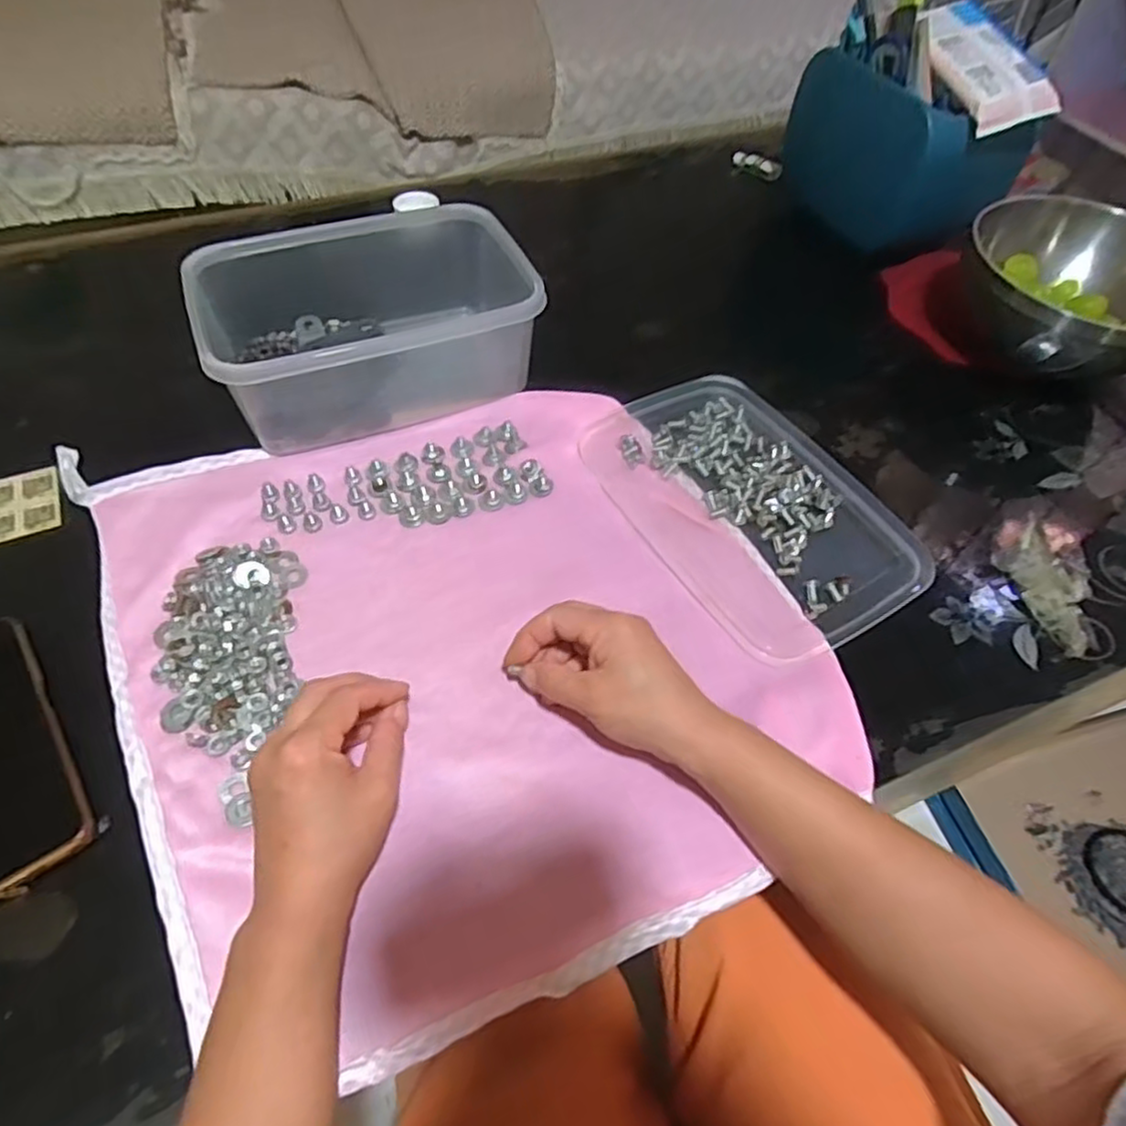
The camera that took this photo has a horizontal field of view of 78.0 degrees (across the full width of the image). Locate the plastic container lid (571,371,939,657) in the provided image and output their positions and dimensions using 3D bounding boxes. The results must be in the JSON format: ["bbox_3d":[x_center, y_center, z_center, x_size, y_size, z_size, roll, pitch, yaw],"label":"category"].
[{"bbox_3d":[0.136,-0.046,0.513,0.163,0.018,0.242,-27,60,-21],"label":"plastic container lid"}]

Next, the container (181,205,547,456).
[{"bbox_3d":[-0.158,-0.198,0.559,0.236,0.090,0.167,-18,57,-16],"label":"container"}]

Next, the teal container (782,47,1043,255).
[{"bbox_3d":[0.325,-0.408,0.686,0.113,0.126,0.198,-22,58,-19],"label":"teal container"}]

